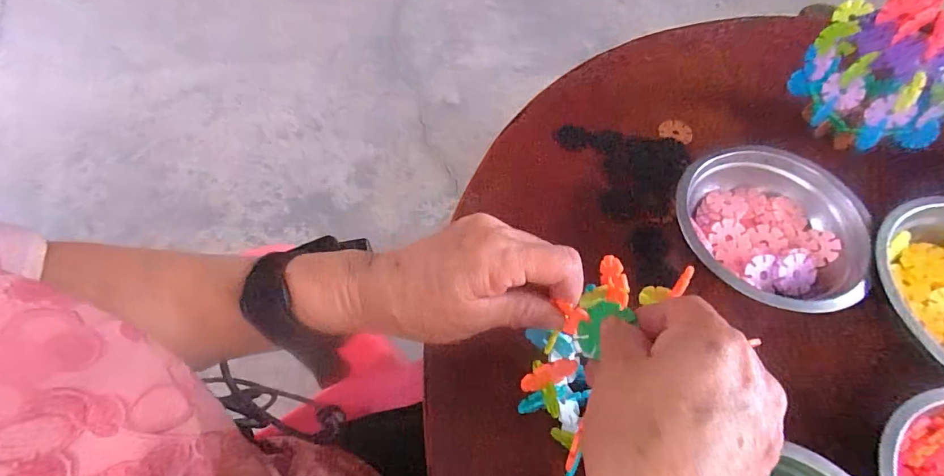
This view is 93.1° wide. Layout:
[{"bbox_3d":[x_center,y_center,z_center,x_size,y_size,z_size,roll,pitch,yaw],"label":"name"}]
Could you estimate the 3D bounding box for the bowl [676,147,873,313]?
[{"bbox_3d":[0.243,-0.010,0.361,0.129,0.044,0.138,0,60,-1],"label":"bowl"}]

